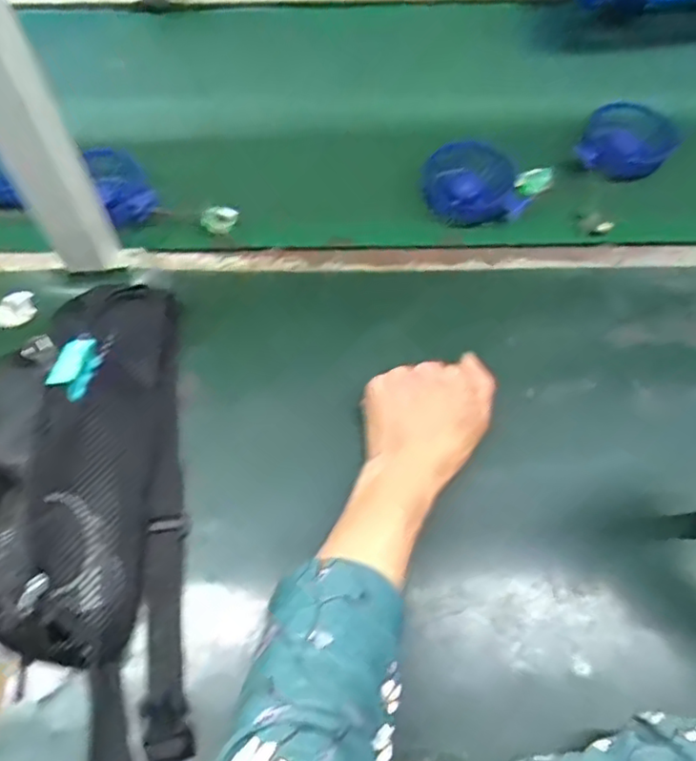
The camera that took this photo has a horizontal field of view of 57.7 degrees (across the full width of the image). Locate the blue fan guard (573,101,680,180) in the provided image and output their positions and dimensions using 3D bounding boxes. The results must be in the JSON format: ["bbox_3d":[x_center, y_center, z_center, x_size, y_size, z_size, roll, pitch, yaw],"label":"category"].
[{"bbox_3d":[0.302,-0.258,0.692,0.093,0.079,0.056,30,65,15],"label":"blue fan guard"}]

